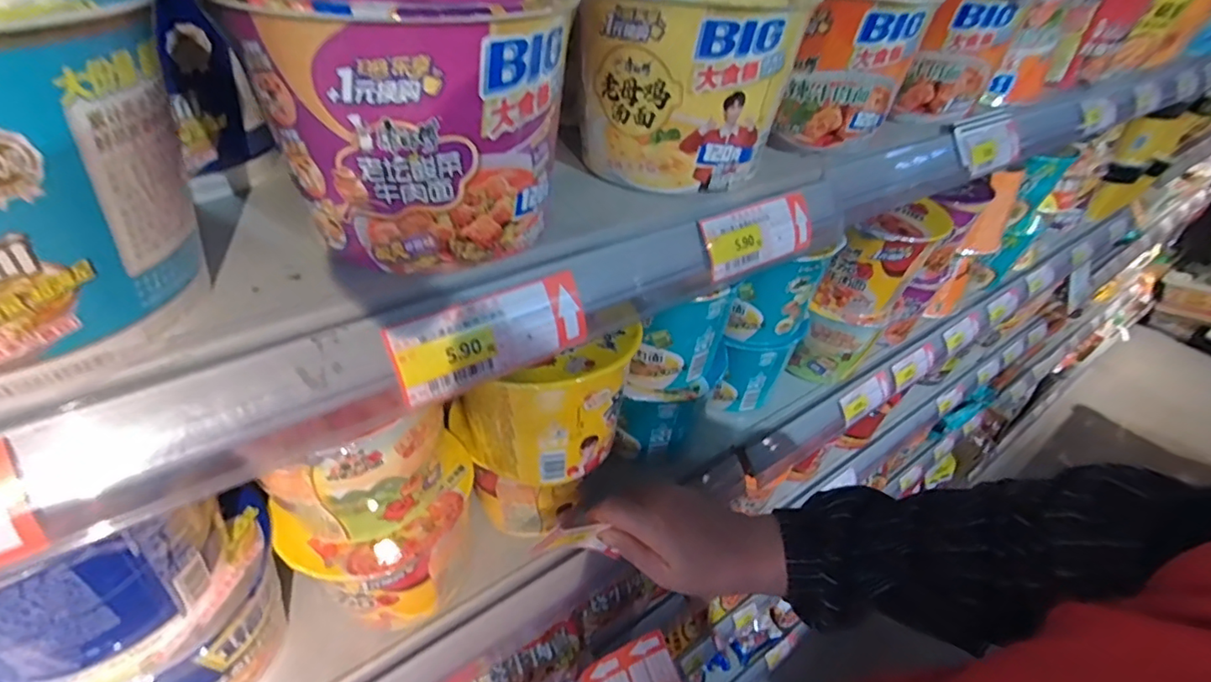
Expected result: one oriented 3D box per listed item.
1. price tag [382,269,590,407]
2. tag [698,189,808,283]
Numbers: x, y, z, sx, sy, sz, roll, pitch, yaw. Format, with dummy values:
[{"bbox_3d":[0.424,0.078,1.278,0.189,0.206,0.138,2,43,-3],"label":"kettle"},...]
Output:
[{"bbox_3d":[-0.050,-0.003,0.264,0.093,0.036,0.004,-23,17,-30],"label":"price tag"},{"bbox_3d":[0.096,-0.067,0.357,0.091,0.038,0.006,-22,14,-31],"label":"tag"}]

